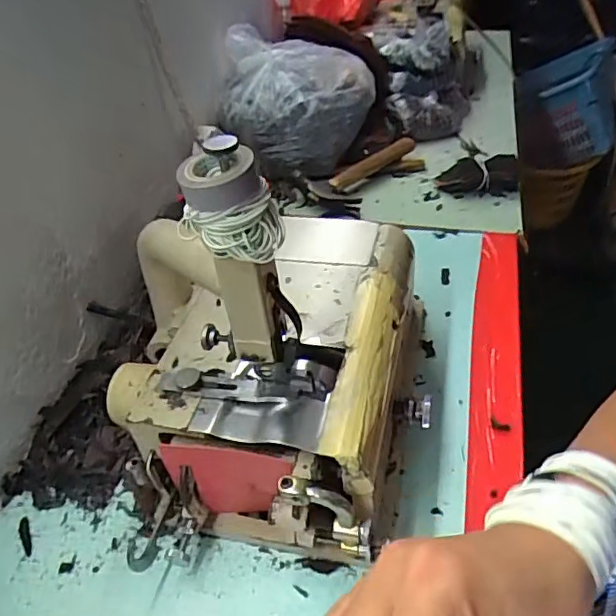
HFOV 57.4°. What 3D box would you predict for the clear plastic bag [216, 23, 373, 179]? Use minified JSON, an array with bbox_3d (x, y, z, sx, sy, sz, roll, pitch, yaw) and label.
[{"bbox_3d":[-0.017,-0.394,1.057,0.253,0.225,0.193,2,41,9],"label":"clear plastic bag"}]

